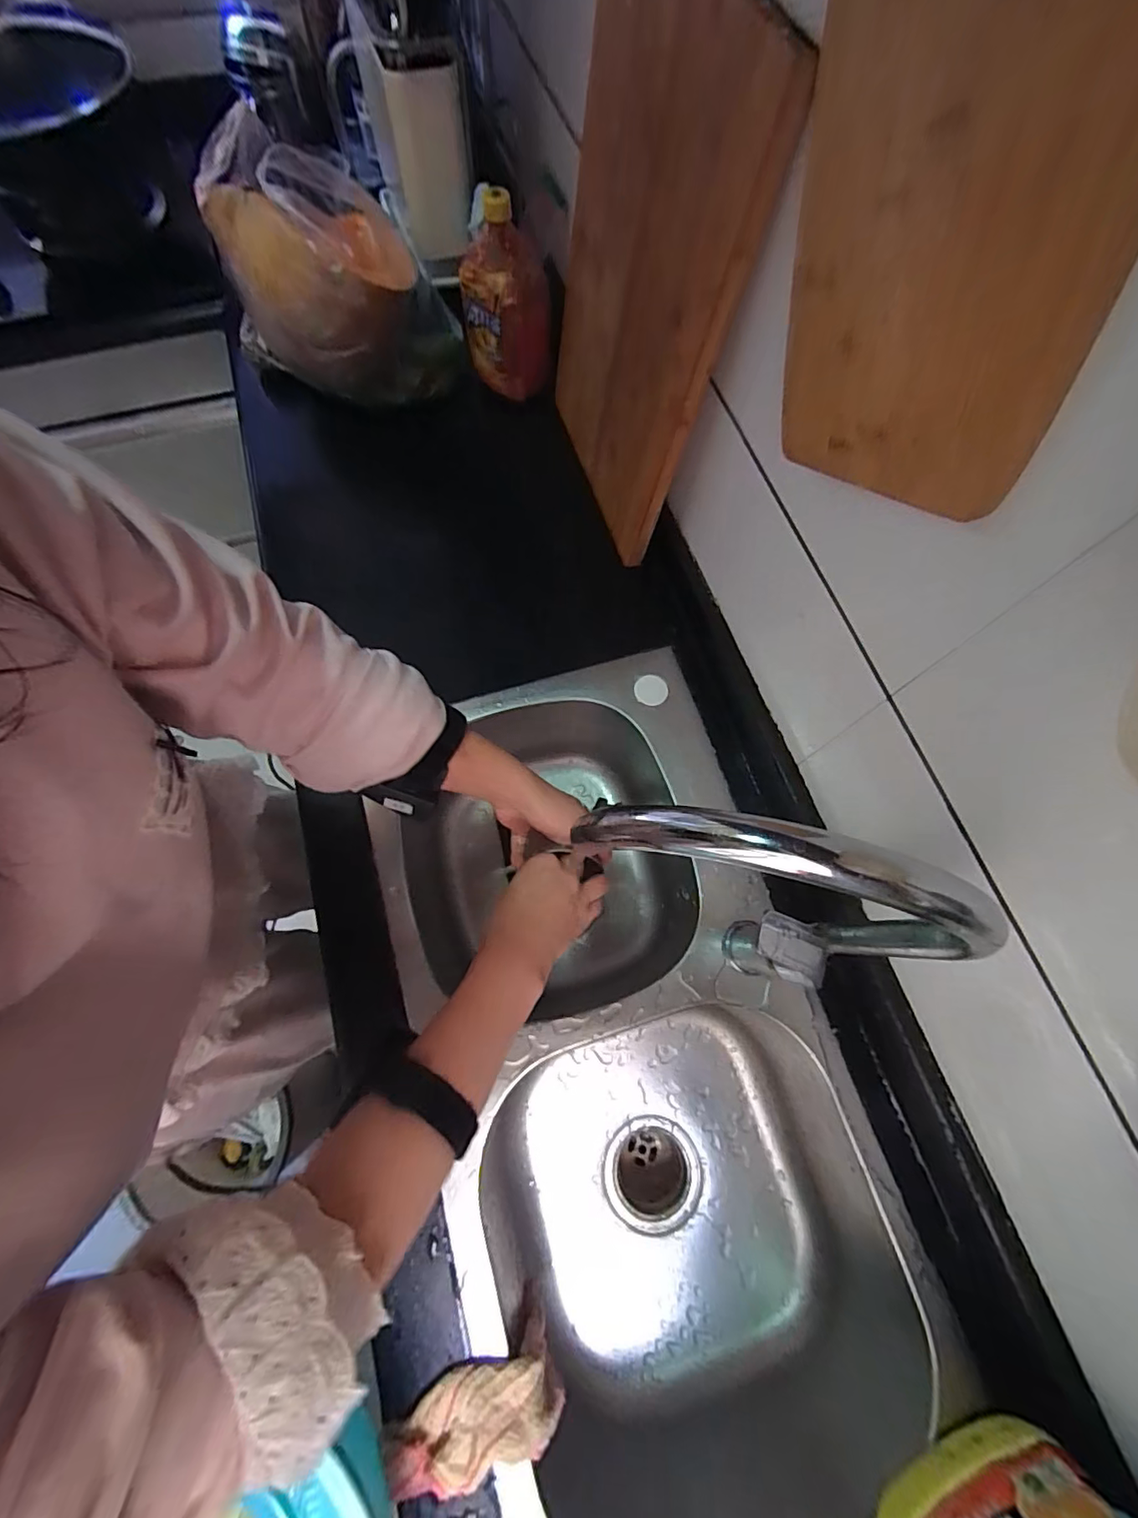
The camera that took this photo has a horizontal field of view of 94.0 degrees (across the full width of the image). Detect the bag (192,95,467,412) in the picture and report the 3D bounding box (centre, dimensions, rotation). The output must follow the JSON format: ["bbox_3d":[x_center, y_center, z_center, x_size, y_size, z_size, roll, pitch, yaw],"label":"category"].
[{"bbox_3d":[-0.294,-0.584,0.651,0.248,0.220,0.188,31,73,9],"label":"bag"}]

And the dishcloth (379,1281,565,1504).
[{"bbox_3d":[-0.072,0.498,0.412,0.120,0.088,0.064,-15,72,-6],"label":"dishcloth"}]

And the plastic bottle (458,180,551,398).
[{"bbox_3d":[-0.083,-0.586,0.670,0.104,0.184,0.127,-7,71,-4],"label":"plastic bottle"}]

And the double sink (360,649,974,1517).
[{"bbox_3d":[0.054,0.287,0.567,0.371,0.209,0.739,-17,72,-7],"label":"double sink"}]

